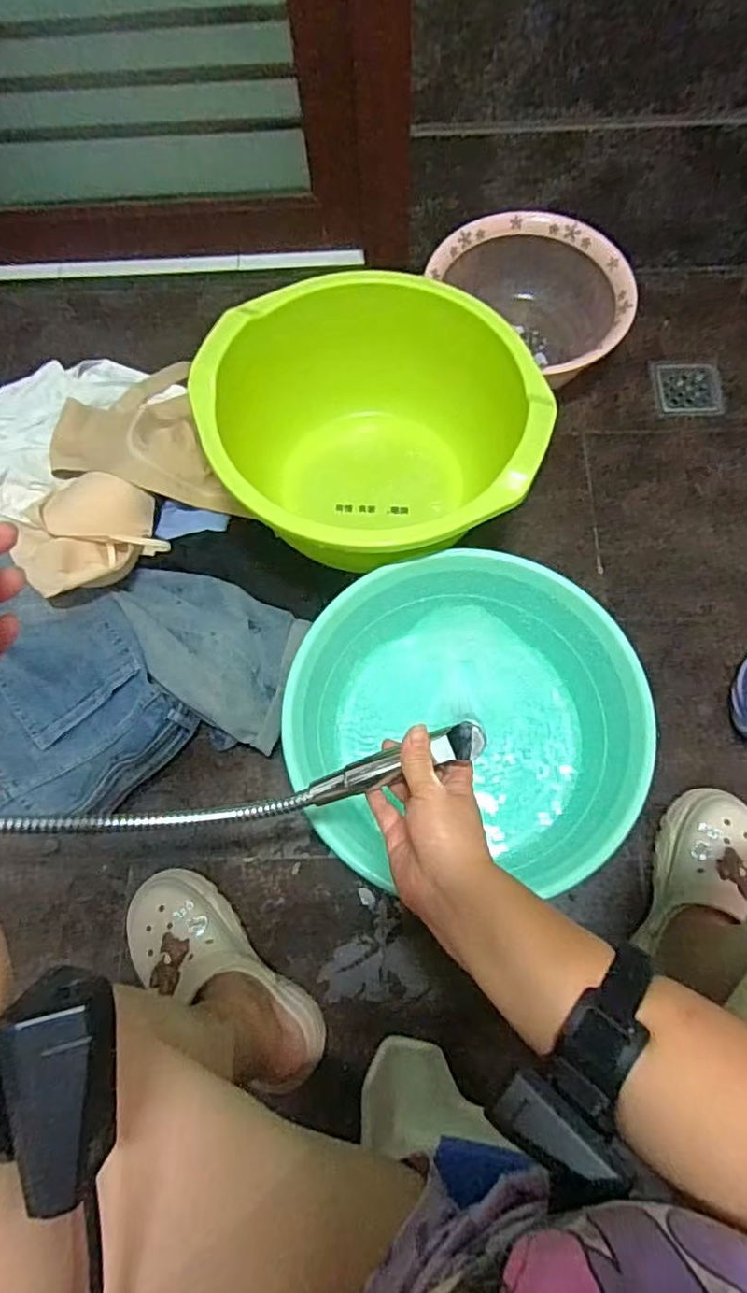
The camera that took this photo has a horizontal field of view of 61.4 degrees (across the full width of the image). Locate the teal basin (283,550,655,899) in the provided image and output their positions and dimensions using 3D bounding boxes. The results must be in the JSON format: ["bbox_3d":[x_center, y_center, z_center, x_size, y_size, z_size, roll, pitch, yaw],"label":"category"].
[{"bbox_3d":[0.099,0.091,0.725,0.368,0.155,0.333,-10,71,-1],"label":"teal basin"}]

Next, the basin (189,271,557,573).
[{"bbox_3d":[0.003,-0.264,0.820,0.382,0.207,0.381,-1,71,2],"label":"basin"}]

